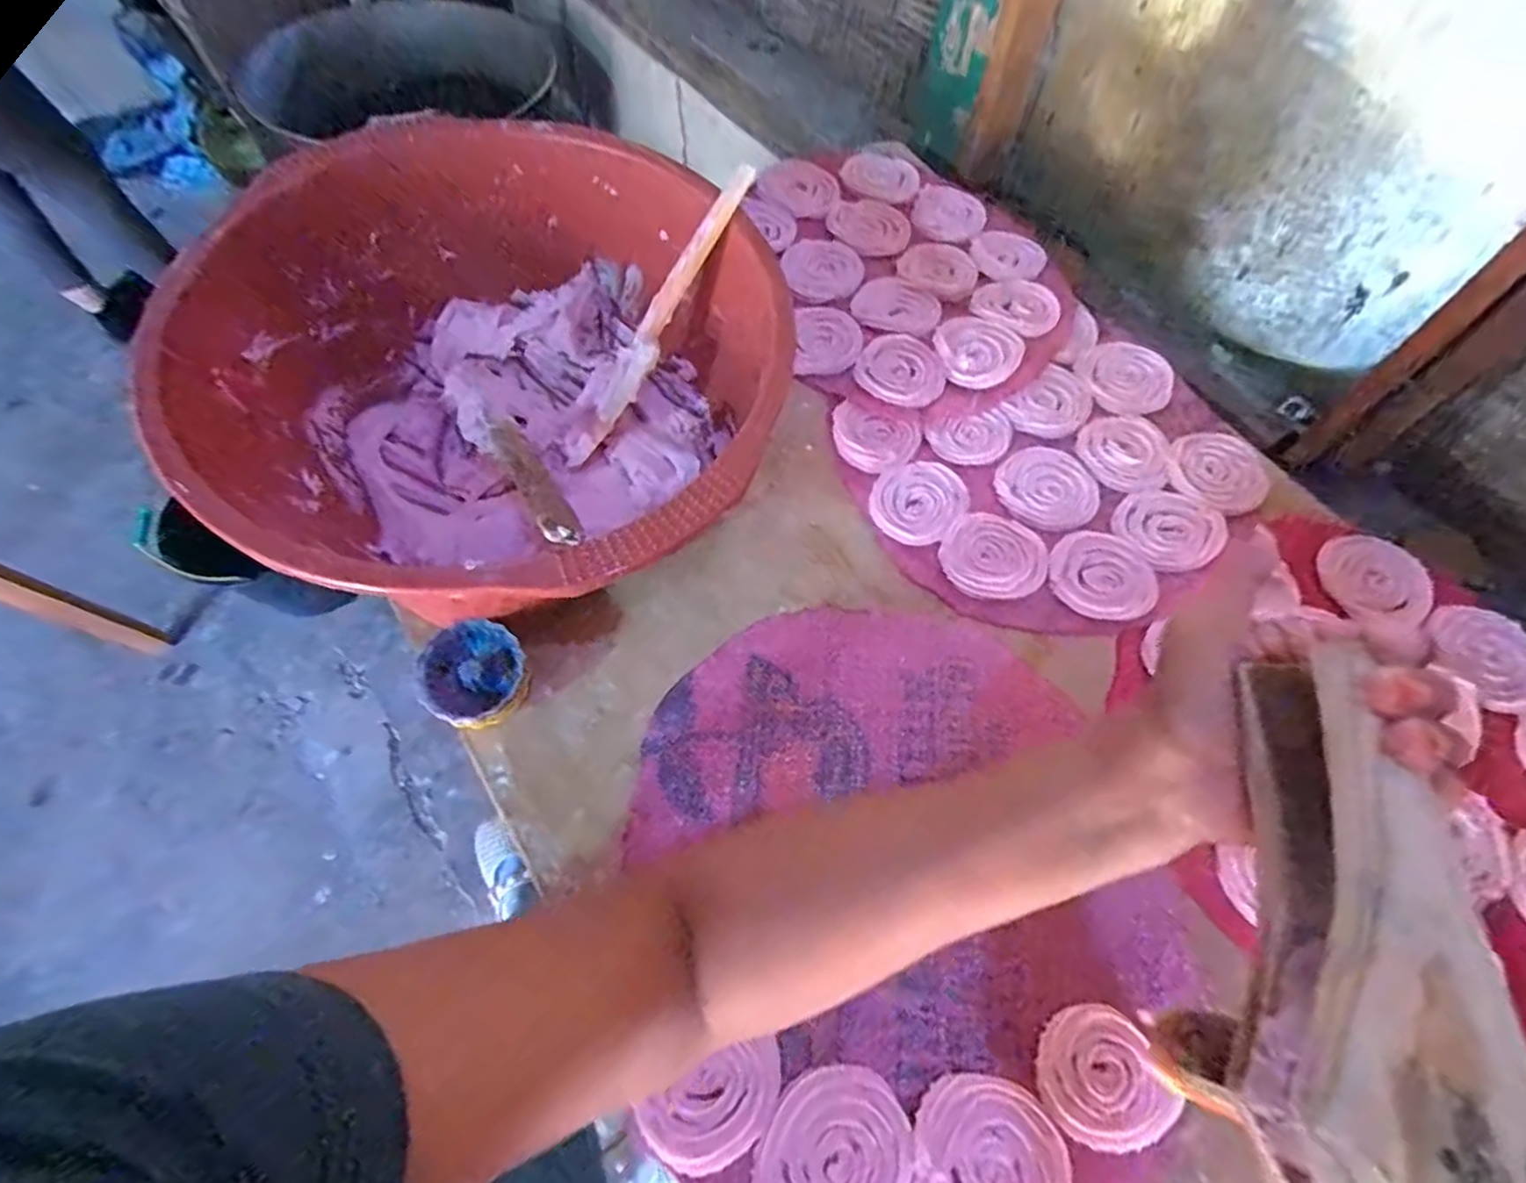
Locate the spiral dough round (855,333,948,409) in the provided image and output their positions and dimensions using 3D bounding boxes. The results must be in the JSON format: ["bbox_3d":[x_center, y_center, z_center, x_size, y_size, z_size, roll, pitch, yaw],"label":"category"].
[{"bbox_3d":[0.117,-0.185,0.586,0.071,0.014,0.064,28,66,11],"label":"spiral dough round"}]

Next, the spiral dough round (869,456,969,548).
[{"bbox_3d":[0.120,-0.071,0.540,0.066,0.005,0.078,39,68,16],"label":"spiral dough round"}]

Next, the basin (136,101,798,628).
[{"bbox_3d":[-0.172,-0.181,0.500,0.385,0.145,0.392,1,63,-2],"label":"basin"}]

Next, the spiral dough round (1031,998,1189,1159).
[{"bbox_3d":[0.179,0.258,0.370,0.063,0.010,0.065,1,63,-2],"label":"spiral dough round"}]

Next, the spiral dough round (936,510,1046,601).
[{"bbox_3d":[0.172,-0.027,0.521,0.077,0.004,0.070,1,63,-2],"label":"spiral dough round"}]

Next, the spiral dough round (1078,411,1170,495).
[{"bbox_3d":[0.297,-0.114,0.574,0.071,0.005,0.081,11,63,3],"label":"spiral dough round"}]

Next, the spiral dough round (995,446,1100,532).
[{"bbox_3d":[0.227,-0.084,0.553,0.077,0.004,0.081,1,63,-2],"label":"spiral dough round"}]

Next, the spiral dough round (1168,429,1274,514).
[{"bbox_3d":[0.369,-0.100,0.564,0.075,0.007,0.081,1,63,-2],"label":"spiral dough round"}]

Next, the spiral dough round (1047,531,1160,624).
[{"bbox_3d":[0.252,-0.012,0.516,0.076,0.004,0.071,1,63,-2],"label":"spiral dough round"}]

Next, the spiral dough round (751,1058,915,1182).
[{"bbox_3d":[0.036,0.285,0.351,0.069,0.006,0.081,31,66,13],"label":"spiral dough round"}]

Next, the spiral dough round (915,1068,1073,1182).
[{"bbox_3d":[0.115,0.289,0.353,0.074,0.010,0.073,1,63,-2],"label":"spiral dough round"}]

